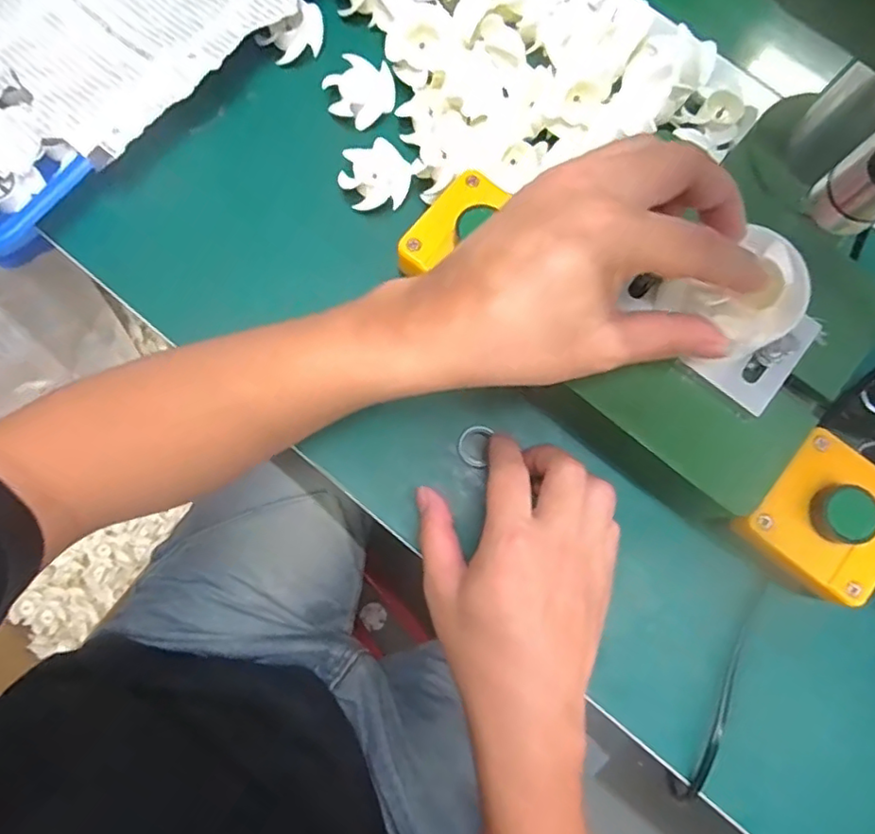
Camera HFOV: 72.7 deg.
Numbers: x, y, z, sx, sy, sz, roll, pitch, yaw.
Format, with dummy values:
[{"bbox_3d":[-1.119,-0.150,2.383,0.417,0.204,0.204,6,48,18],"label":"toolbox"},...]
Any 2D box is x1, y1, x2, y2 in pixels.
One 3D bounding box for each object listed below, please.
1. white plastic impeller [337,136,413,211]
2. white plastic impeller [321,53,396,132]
[{"bbox_3d":[-0.038,-0.150,0.373,0.042,0.012,0.041,-33,81,-7],"label":"white plastic impeller"},{"bbox_3d":[-0.050,-0.211,0.386,0.043,0.013,0.039,25,79,4],"label":"white plastic impeller"}]

